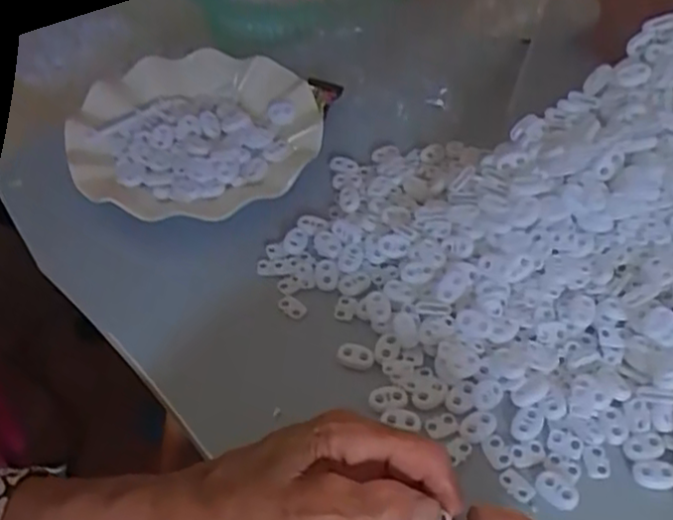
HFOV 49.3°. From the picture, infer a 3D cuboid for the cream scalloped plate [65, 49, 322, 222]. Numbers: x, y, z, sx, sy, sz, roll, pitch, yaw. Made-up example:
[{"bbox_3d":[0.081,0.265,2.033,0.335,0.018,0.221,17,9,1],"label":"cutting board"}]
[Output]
[{"bbox_3d":[-0.104,-0.095,0.551,0.175,0.029,0.175,-1,48,1],"label":"cream scalloped plate"}]

